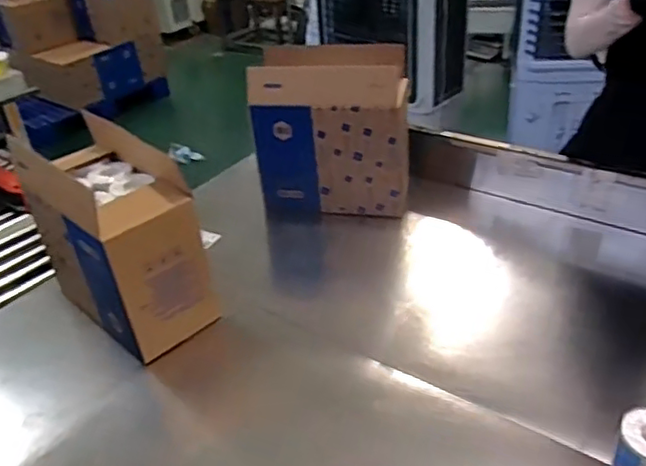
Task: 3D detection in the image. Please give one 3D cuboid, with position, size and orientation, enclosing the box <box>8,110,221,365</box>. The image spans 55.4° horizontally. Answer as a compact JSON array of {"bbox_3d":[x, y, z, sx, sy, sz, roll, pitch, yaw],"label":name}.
[{"bbox_3d":[-0.462,0.007,1.413,0.246,0.411,0.415,-30,41,-32],"label":"box"}]

